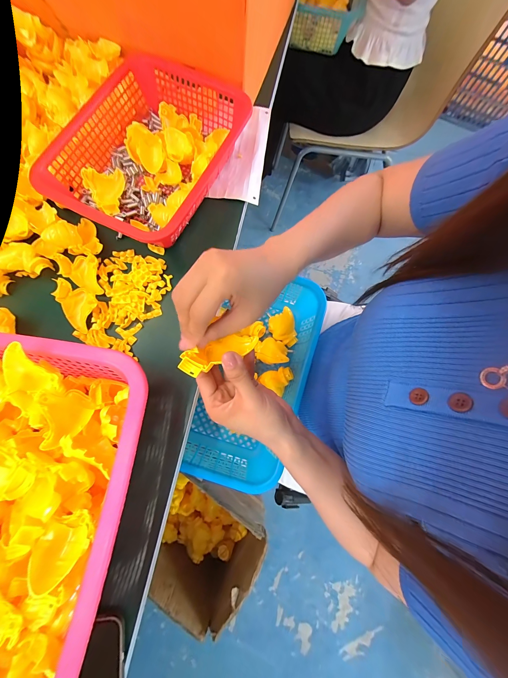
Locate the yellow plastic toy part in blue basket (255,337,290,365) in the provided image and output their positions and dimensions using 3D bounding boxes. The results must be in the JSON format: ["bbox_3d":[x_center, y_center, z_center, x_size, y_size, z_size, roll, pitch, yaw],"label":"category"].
[{"bbox_3d":[0.033,0.020,0.434,0.058,0.035,0.046,14,77,2],"label":"yellow plastic toy part in blue basket"}]

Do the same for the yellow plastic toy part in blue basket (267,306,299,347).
[{"bbox_3d":[0.055,-0.018,0.439,0.043,0.034,0.061,-27,79,-8],"label":"yellow plastic toy part in blue basket"}]

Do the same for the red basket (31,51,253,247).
[{"bbox_3d":[-0.154,-0.272,0.365,0.214,0.068,0.284,20,77,3],"label":"red basket"}]

